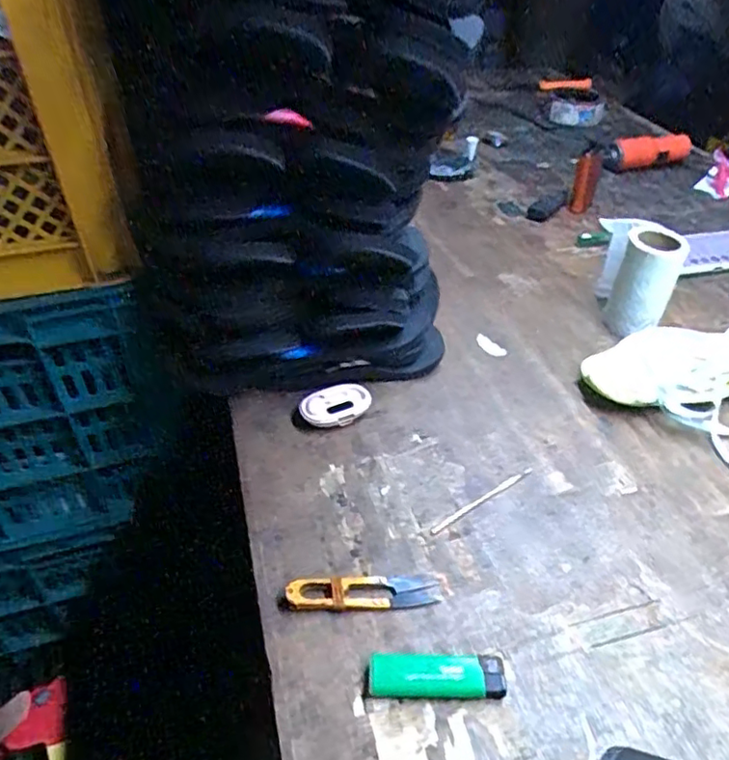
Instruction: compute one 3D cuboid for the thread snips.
[{"bbox_3d":[0.000,0.144,0.414,0.104,0.012,0.024,-2,41,-2],"label":"thread snips"}]

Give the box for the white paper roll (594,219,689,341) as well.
[{"bbox_3d":[0.288,-0.107,0.640,0.056,0.103,0.092,-1,41,-1],"label":"white paper roll"}]

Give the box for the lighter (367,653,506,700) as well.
[{"bbox_3d":[0.044,0.181,0.371,0.081,0.013,0.025,0,41,0],"label":"lighter"}]

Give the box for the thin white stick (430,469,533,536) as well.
[{"bbox_3d":[0.094,0.094,0.479,0.106,0.004,0.007,-24,47,-25],"label":"thin white stick"}]

